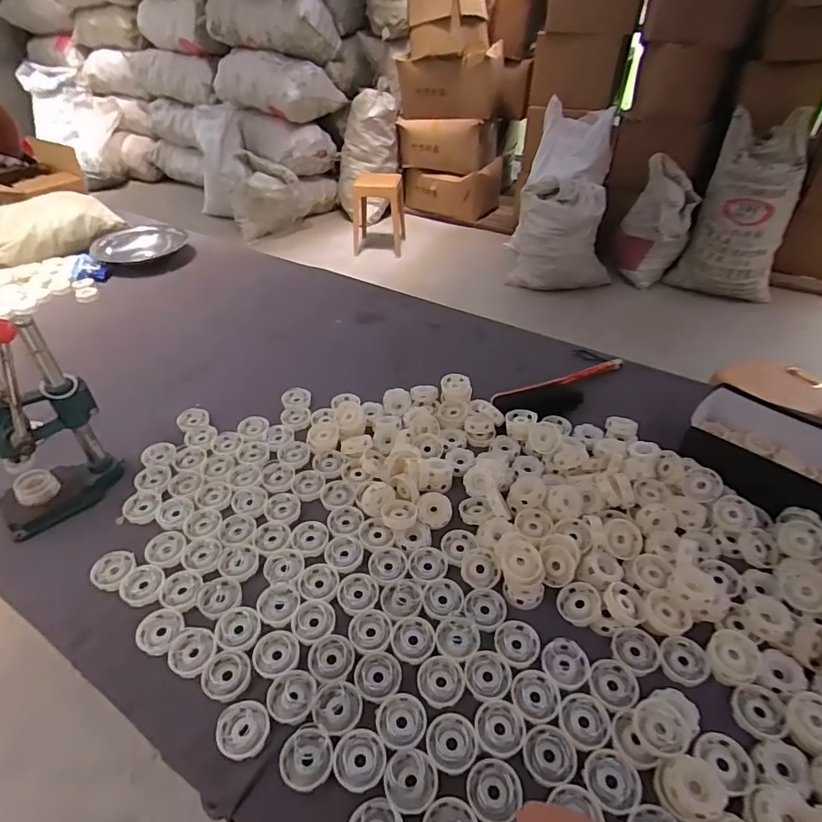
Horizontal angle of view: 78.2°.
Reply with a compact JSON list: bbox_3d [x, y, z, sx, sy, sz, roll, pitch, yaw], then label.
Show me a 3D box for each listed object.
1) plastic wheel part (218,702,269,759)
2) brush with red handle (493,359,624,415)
[{"bbox_3d":[-0.208,0.396,0.628,0.062,0.008,0.060,4,63,-7],"label":"plastic wheel part"},{"bbox_3d":[0.294,-0.035,0.953,0.274,0.043,0.084,-14,47,-8],"label":"brush with red handle"}]

